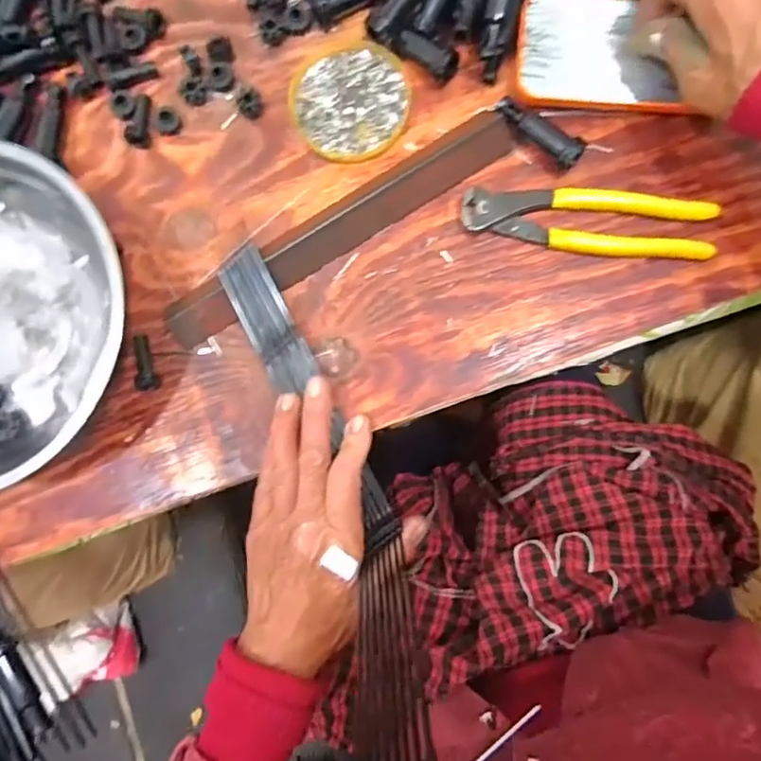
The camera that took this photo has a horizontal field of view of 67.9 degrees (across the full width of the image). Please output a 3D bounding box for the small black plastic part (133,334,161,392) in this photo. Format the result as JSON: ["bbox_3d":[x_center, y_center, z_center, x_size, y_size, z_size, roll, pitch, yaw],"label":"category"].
[{"bbox_3d":[-0.163,-0.013,0.390,0.011,0.014,0.038,-13,85,4],"label":"small black plastic part"}]

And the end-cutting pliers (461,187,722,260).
[{"bbox_3d":[0.137,-0.107,0.378,0.162,0.014,0.040,8,86,5],"label":"end-cutting pliers"}]

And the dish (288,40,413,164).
[{"bbox_3d":[-0.020,-0.199,0.401,0.081,0.006,0.083,0,85,5],"label":"dish"}]

